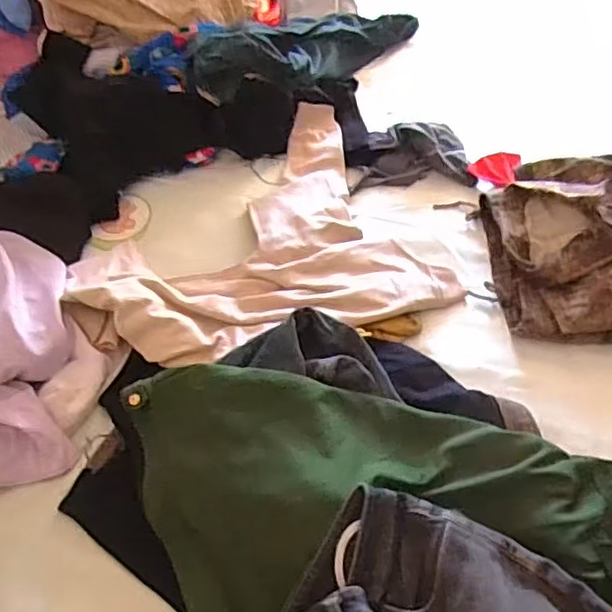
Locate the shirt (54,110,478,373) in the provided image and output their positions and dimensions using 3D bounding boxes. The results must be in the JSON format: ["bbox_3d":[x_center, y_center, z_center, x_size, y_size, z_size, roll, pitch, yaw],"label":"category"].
[{"bbox_3d":[-0.108,-0.115,1.073,0.560,0.073,0.516,-22,55,-11],"label":"shirt"}]

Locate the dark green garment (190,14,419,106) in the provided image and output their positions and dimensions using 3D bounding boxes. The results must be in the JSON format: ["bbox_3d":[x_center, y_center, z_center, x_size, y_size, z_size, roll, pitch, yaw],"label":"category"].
[{"bbox_3d":[0.006,-0.530,1.334,0.524,0.105,0.196,-26,54,-33],"label":"dark green garment"}]

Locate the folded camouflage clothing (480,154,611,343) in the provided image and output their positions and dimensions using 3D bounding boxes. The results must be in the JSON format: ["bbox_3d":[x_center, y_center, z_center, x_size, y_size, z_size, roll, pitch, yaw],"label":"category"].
[{"bbox_3d":[0.476,-0.097,1.003,0.368,0.087,0.330,-2,54,3],"label":"folded camouflage clothing"}]

